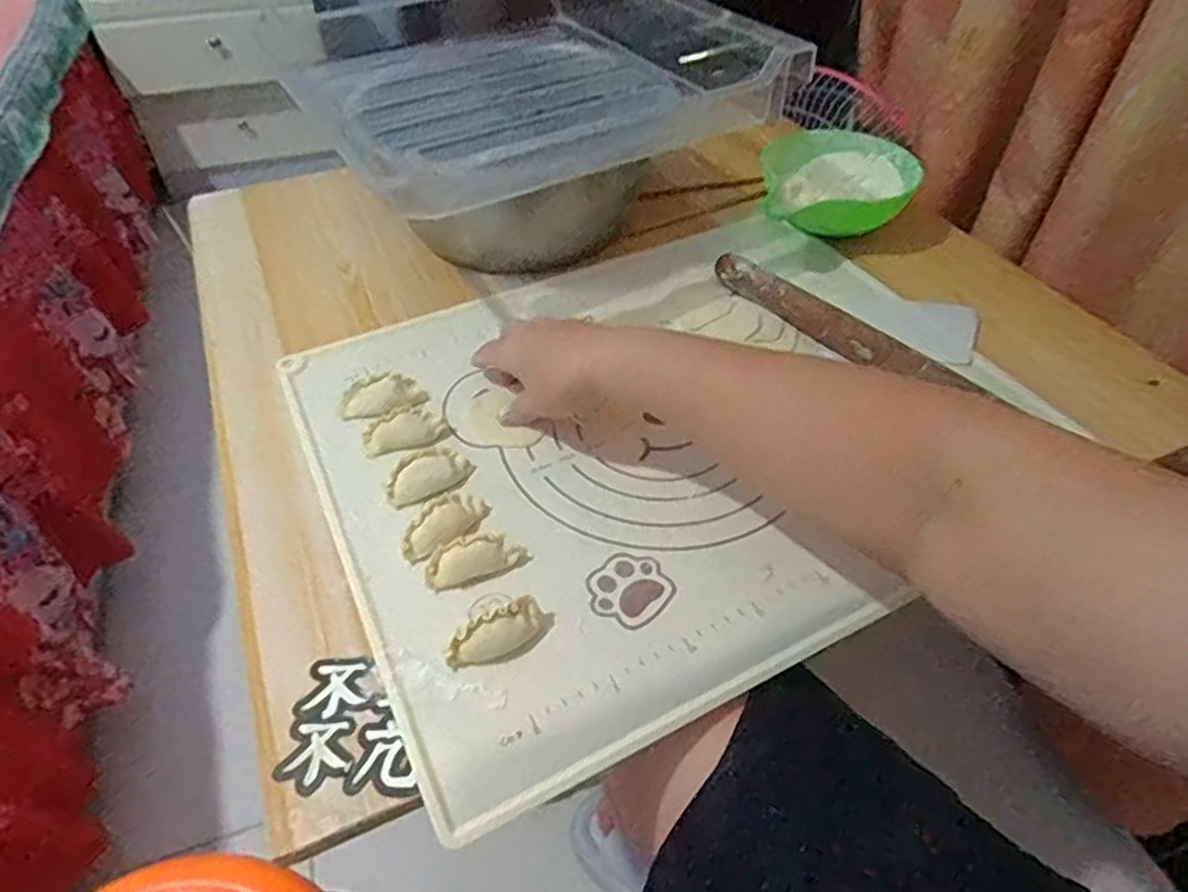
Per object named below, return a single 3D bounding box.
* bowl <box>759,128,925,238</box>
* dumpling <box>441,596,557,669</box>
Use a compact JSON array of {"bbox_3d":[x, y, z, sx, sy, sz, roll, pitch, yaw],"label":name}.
[{"bbox_3d":[0.233,-0.253,0.710,0.146,0.055,0.115,23,50,19],"label":"bowl"},{"bbox_3d":[-0.052,0.104,0.403,0.062,0.019,0.023,-23,52,-22],"label":"dumpling"}]

